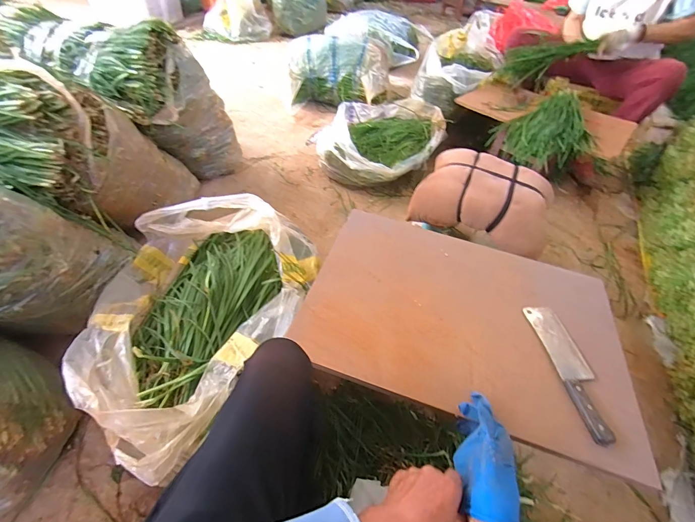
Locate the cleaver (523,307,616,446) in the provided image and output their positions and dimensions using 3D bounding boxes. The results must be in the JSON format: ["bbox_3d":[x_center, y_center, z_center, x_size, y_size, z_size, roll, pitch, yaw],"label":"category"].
[{"bbox_3d":[0.406,0.185,0.598,0.070,0.023,0.253,1,48,-5],"label":"cleaver"}]

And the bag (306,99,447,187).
[{"bbox_3d":[0.144,-0.552,1.515,0.494,0.179,0.558,30,52,20],"label":"bag"}]

